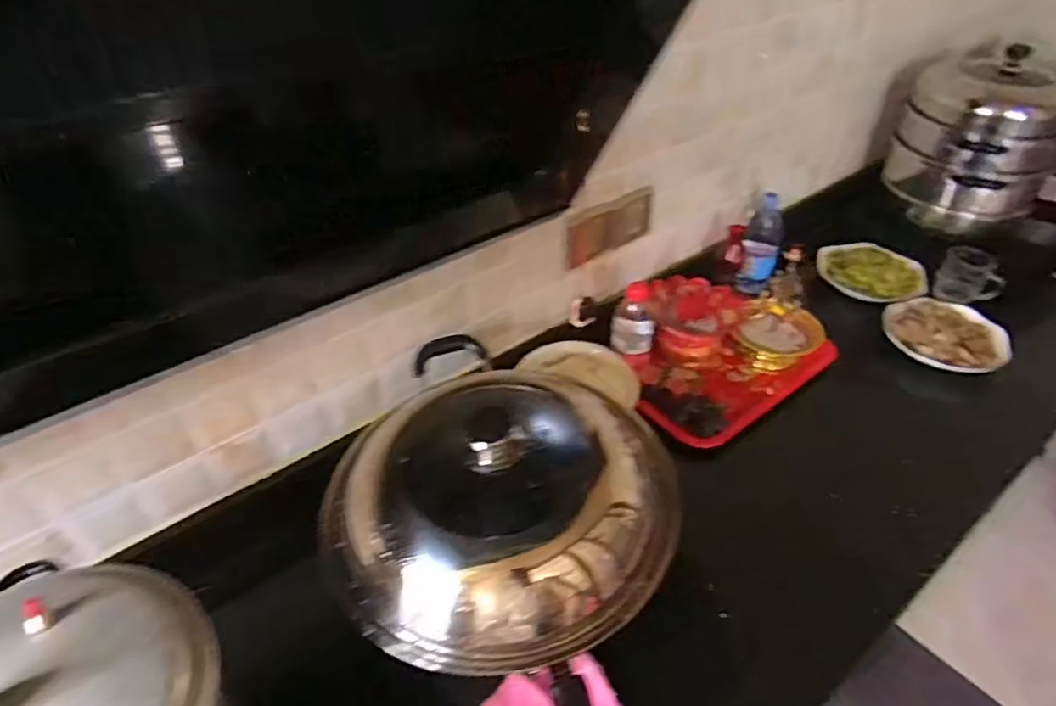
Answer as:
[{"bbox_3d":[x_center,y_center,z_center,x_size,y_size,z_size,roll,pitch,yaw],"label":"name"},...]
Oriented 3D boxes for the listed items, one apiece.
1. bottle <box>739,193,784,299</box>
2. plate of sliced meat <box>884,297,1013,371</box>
[{"bbox_3d":[0.461,-0.216,1.236,0.067,0.209,0.055,14,44,18],"label":"bottle"},{"bbox_3d":[0.736,-0.035,1.111,0.195,0.033,0.177,26,48,28],"label":"plate of sliced meat"}]

